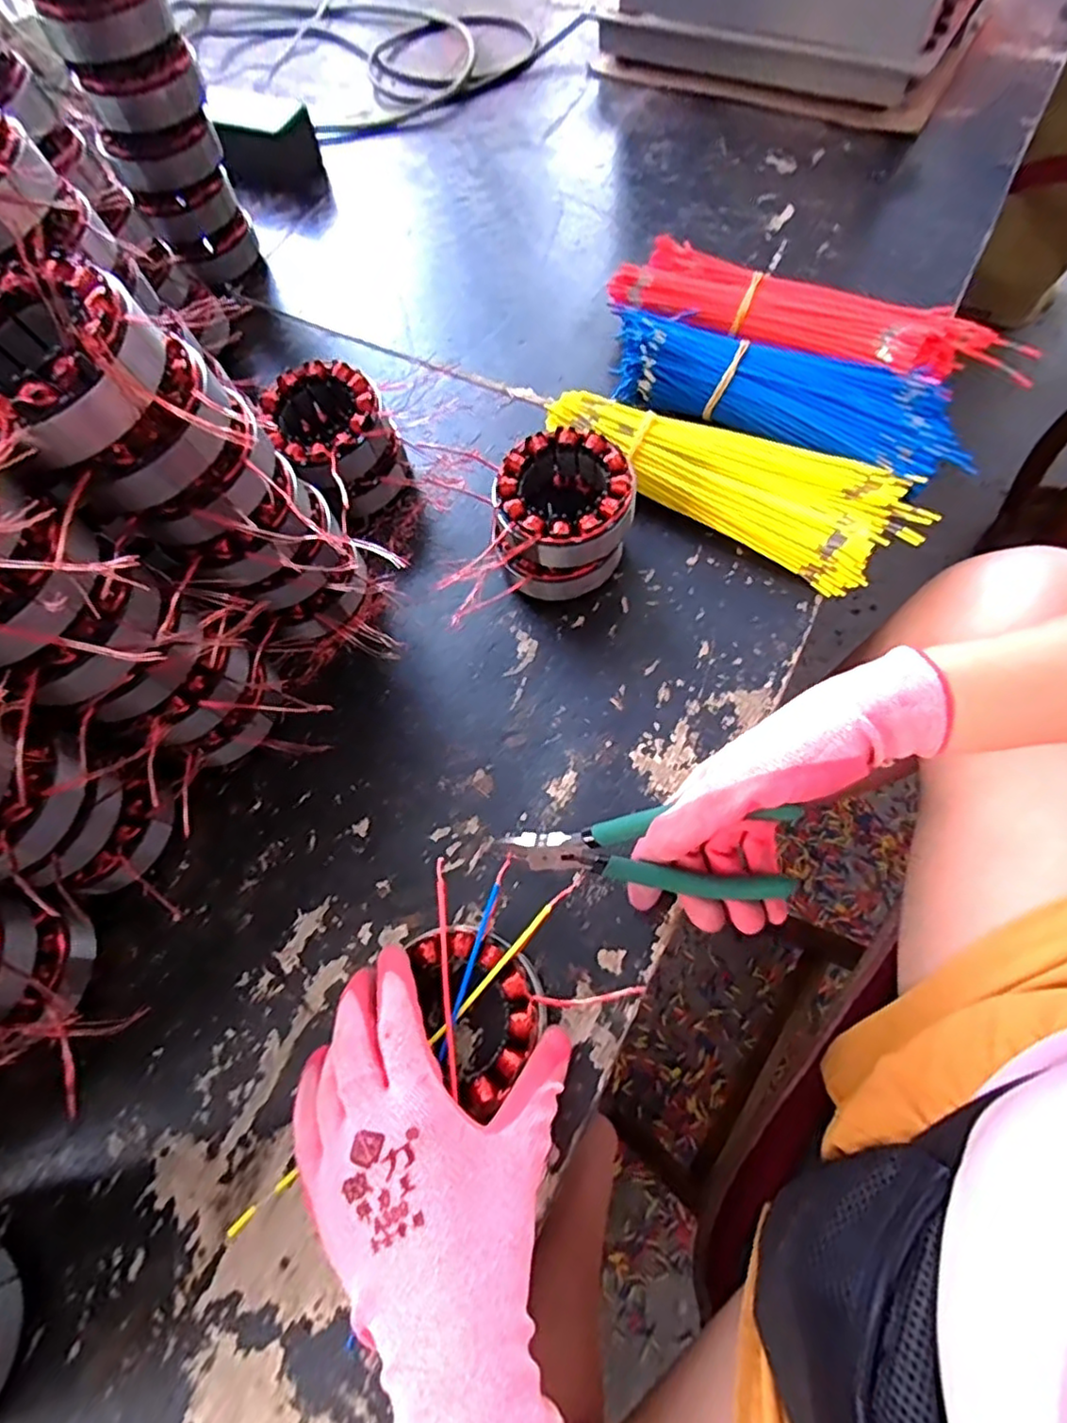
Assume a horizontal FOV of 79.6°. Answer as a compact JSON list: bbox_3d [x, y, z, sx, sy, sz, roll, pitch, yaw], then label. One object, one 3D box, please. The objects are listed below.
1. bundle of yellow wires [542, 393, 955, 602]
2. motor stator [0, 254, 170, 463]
[{"bbox_3d":[0.139,-0.167,0.459,0.264,0.041,0.087,31,73,13],"label":"bundle of yellow wires"},{"bbox_3d":[-0.203,-0.148,0.270,0.093,0.031,0.078,40,76,17],"label":"motor stator"}]

